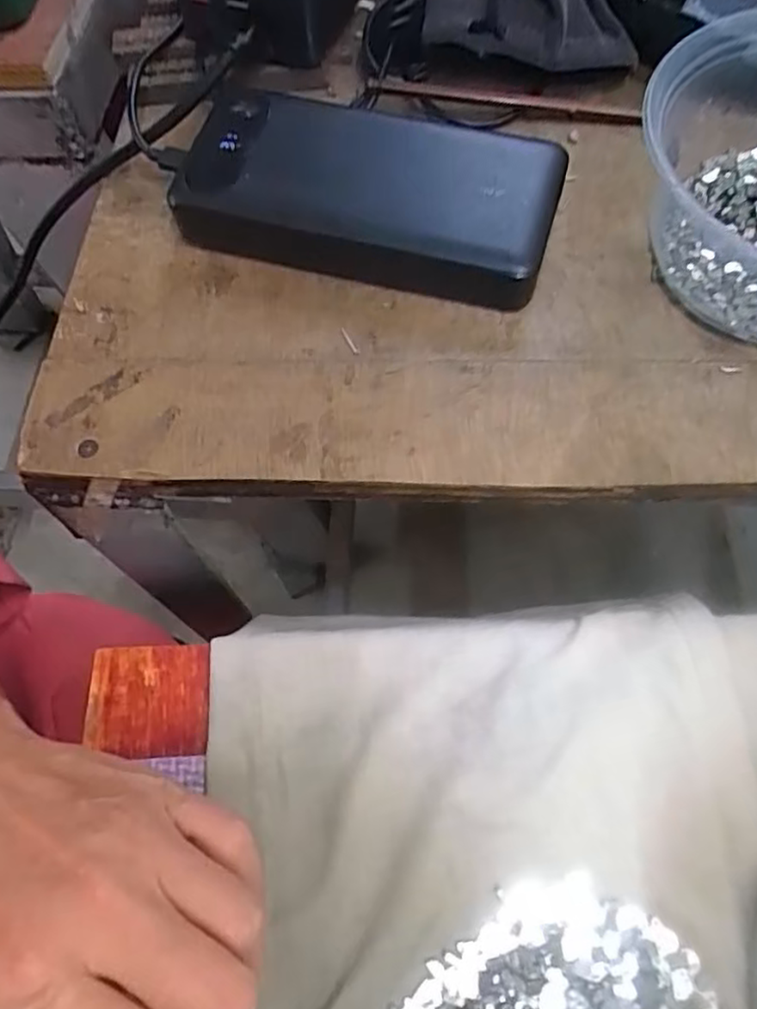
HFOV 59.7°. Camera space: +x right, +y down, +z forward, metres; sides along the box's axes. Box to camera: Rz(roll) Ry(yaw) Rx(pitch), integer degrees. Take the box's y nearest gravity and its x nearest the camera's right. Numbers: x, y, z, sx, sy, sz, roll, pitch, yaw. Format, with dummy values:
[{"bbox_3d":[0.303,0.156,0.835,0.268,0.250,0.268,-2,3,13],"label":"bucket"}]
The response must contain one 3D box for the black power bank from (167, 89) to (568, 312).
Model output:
[{"bbox_3d":[-0.005,-0.130,0.278,0.154,0.028,0.068,14,67,9],"label":"black power bank"}]

